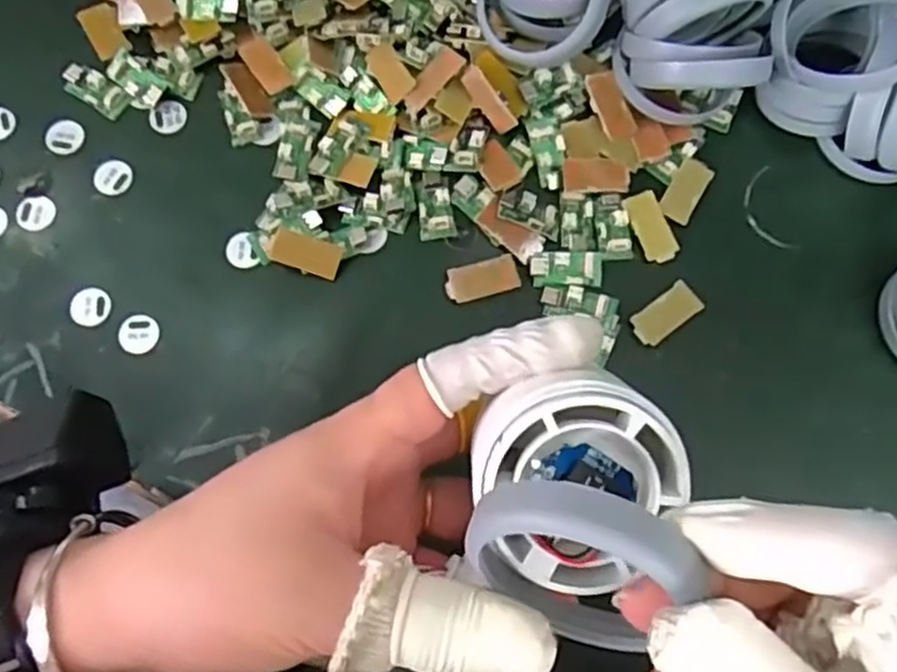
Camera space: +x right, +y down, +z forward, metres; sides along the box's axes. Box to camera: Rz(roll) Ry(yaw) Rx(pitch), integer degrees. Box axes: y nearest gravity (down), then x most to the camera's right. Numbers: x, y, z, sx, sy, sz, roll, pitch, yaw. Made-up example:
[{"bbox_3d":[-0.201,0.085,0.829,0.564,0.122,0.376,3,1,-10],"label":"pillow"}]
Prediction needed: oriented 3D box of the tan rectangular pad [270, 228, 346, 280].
[{"bbox_3d":[-0.062,-0.036,0.327,0.031,0.004,0.015,19,91,7],"label":"tan rectangular pad"}]

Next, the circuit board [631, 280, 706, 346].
[{"bbox_3d":[0.096,-0.010,0.328,0.033,0.004,0.016,-37,78,-12],"label":"circuit board"}]

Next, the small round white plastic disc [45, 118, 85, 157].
[{"bbox_3d":[-0.180,-0.093,0.350,0.017,0.004,0.018,4,74,-13],"label":"small round white plastic disc"}]

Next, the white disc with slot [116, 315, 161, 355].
[{"bbox_3d":[-0.135,-0.001,0.324,0.016,0.004,0.017,0,73,-1],"label":"white disc with slot"}]

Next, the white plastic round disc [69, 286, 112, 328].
[{"bbox_3d":[-0.157,-0.013,0.328,0.016,0.004,0.017,2,80,-9],"label":"white plastic round disc"}]

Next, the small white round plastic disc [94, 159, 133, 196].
[{"bbox_3d":[-0.157,-0.075,0.347,0.017,0.004,0.016,0,73,-1],"label":"small white round plastic disc"}]

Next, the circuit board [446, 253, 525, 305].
[{"bbox_3d":[0.015,-0.025,0.329,0.033,0.005,0.016,-17,74,-6],"label":"circuit board"}]

